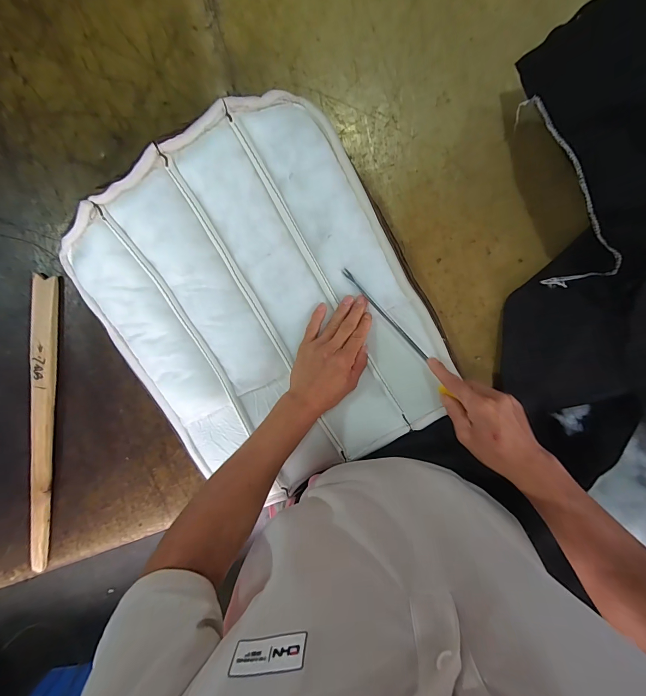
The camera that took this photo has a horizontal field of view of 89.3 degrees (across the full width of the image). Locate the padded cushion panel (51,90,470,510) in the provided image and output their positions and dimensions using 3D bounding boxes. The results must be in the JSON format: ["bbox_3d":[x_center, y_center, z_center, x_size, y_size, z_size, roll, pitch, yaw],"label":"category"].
[{"bbox_3d":[-0.076,-0.033,0.436,0.398,0.054,0.465,-28,97,6],"label":"padded cushion panel"}]

